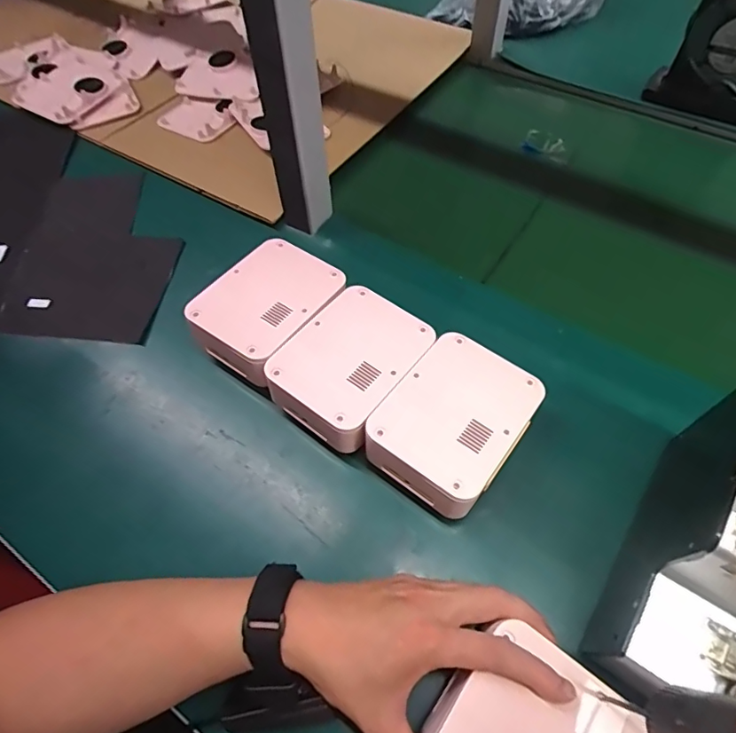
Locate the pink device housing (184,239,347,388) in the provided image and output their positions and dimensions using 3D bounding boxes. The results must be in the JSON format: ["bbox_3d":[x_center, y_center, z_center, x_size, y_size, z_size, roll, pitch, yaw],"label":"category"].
[{"bbox_3d":[-0.091,-0.050,0.472,0.101,0.063,0.130,35,66,22],"label":"pink device housing"}]

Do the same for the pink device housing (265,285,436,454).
[{"bbox_3d":[-0.015,0.003,0.440,0.099,0.063,0.128,31,64,20],"label":"pink device housing"}]

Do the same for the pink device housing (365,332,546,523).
[{"bbox_3d":[0.070,0.048,0.407,0.098,0.062,0.128,33,65,21],"label":"pink device housing"}]

